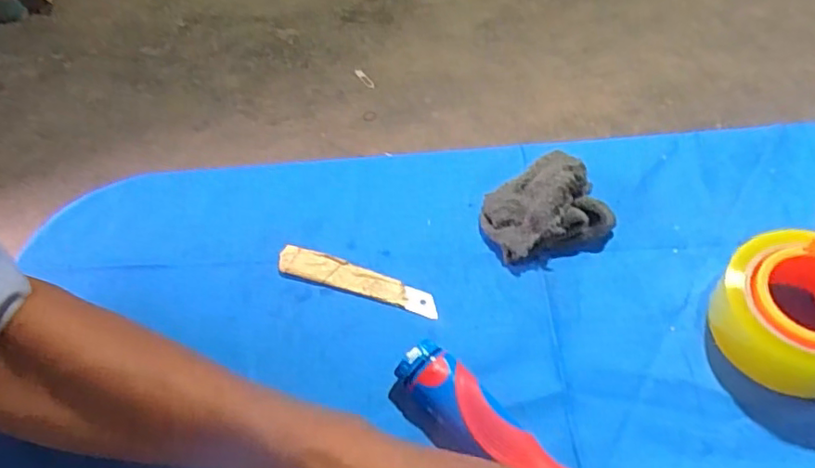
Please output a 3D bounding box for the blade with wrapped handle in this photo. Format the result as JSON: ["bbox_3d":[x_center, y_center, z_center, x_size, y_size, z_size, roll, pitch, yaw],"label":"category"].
[{"bbox_3d":[-0.036,0.033,0.442,0.120,0.005,0.023,15,56,8],"label":"blade with wrapped handle"}]

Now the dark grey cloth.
[{"bbox_3d":[0.104,-0.019,0.462,0.090,0.042,0.080,-24,60,-18],"label":"dark grey cloth"}]

